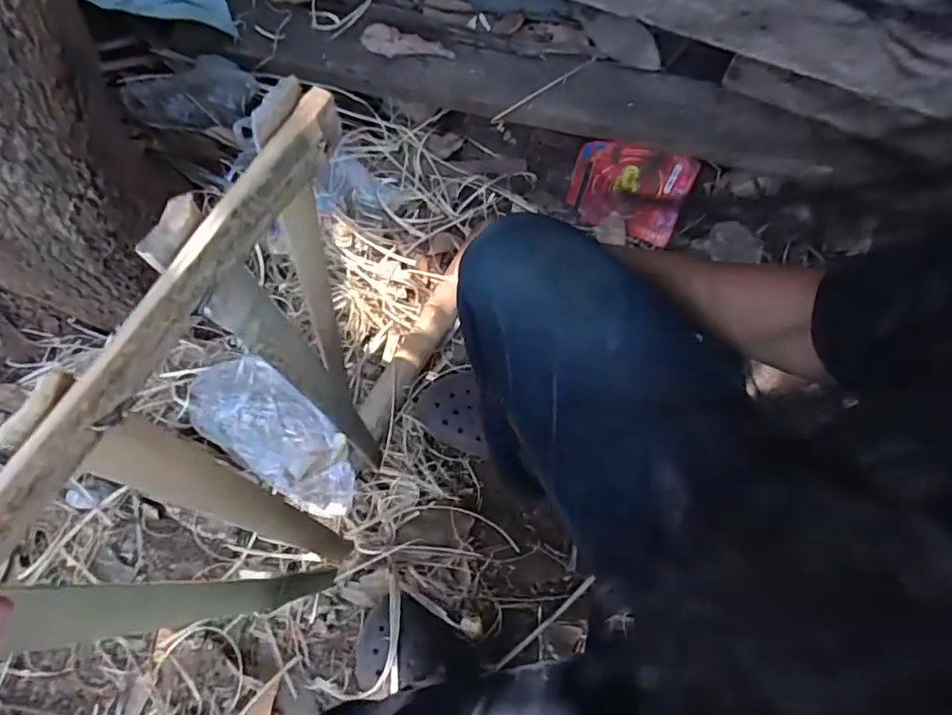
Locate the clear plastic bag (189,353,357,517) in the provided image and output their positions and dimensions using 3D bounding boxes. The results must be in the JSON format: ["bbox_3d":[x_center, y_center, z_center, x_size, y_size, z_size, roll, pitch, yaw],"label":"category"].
[{"bbox_3d":[-0.248,0.100,0.747,0.237,0.032,0.108,43,72,-3],"label":"clear plastic bag"}]

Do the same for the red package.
[{"bbox_3d":[0.238,-0.261,0.919,0.176,0.130,0.023,14,23,0],"label":"red package"}]

